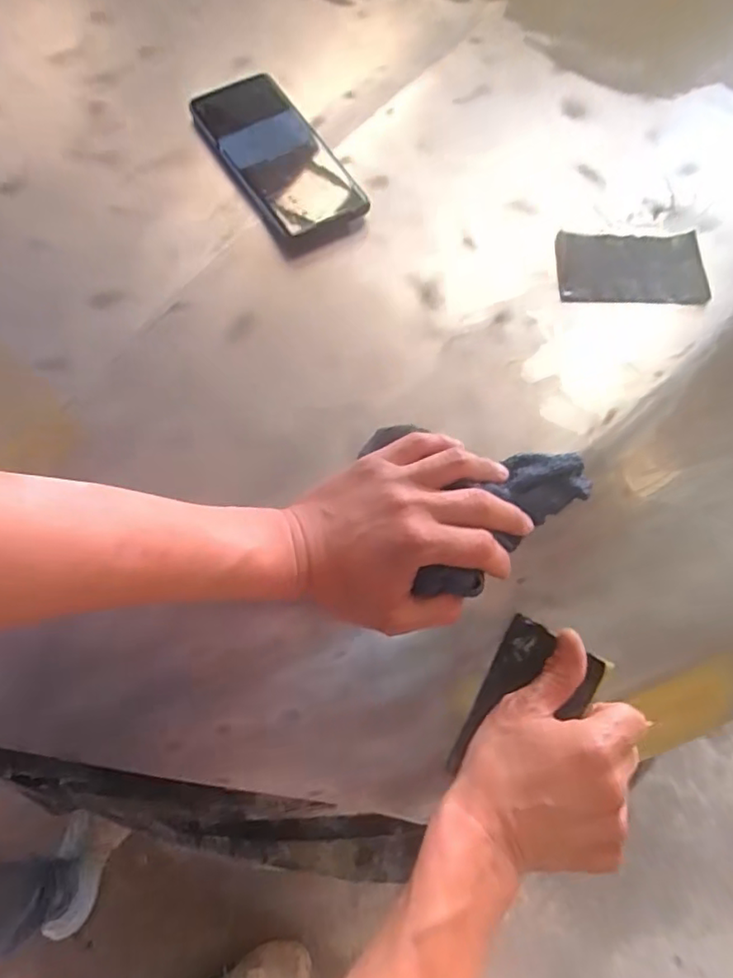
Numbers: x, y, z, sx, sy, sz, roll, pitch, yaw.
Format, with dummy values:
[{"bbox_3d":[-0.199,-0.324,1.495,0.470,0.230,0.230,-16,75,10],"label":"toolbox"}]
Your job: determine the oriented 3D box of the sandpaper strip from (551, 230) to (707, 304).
[{"bbox_3d":[0.215,-0.181,0.491,0.117,0.006,0.069,0,68,0],"label":"sandpaper strip"}]

